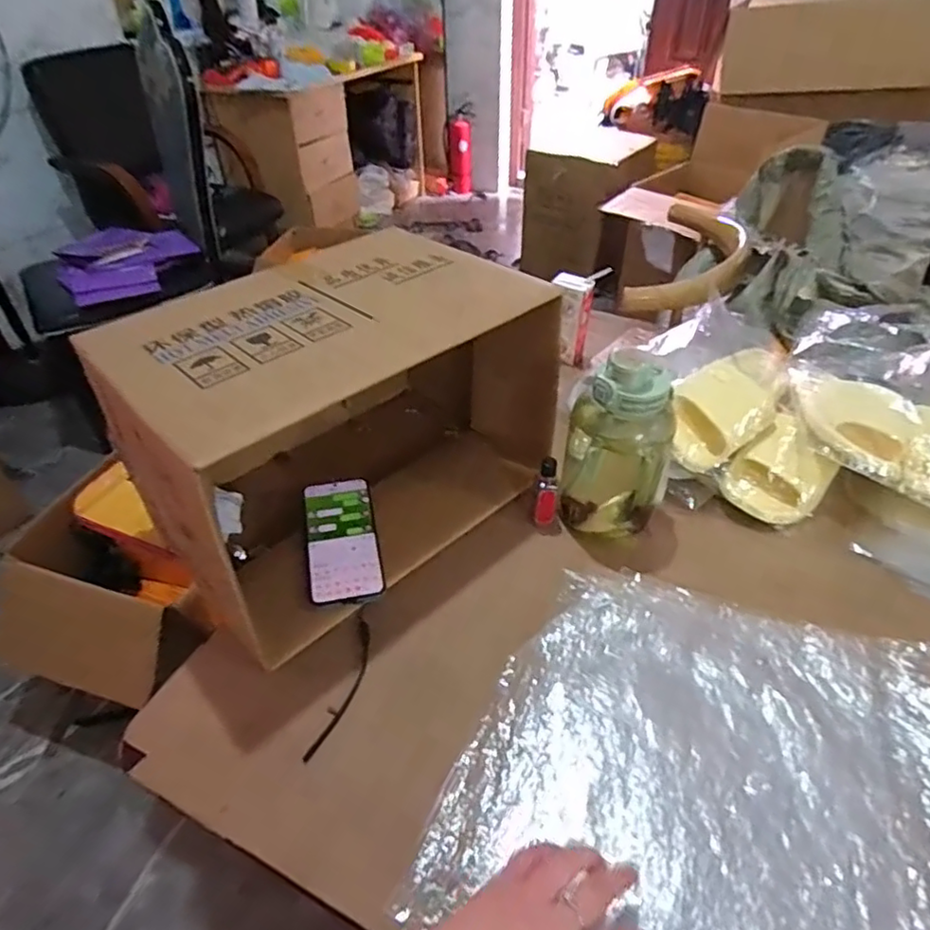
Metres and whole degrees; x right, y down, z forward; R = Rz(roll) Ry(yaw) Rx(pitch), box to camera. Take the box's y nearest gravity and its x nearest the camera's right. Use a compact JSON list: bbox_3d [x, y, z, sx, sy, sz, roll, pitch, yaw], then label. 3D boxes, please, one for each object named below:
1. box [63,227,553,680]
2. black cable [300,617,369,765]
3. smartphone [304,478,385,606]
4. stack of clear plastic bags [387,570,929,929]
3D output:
[{"bbox_3d":[-0.135,-0.057,0.671,0.406,0.245,0.296,-31,49,-30],"label":"box"},{"bbox_3d":[-0.111,0.204,0.567,0.024,0.012,0.140,7,41,11],"label":"black cable"},{"bbox_3d":[-0.135,0.077,0.667,0.073,0.009,0.164,-6,45,-12],"label":"smartphone"},{"bbox_3d":[0.197,0.277,0.484,0.388,0.023,0.425,17,44,22],"label":"stack of clear plastic bags"}]

